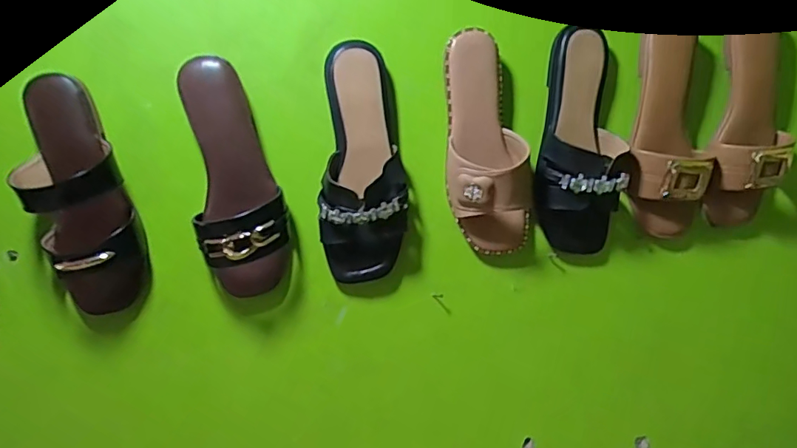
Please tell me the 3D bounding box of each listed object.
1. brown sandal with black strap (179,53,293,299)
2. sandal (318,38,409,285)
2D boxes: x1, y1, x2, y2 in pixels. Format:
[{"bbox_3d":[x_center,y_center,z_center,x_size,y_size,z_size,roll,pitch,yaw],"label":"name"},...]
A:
[{"bbox_3d":[-0.165,-0.042,0.511,0.090,0.233,0.059,-9,6,-14],"label":"brown sandal with black strap"},{"bbox_3d":[-0.040,-0.060,0.528,0.098,0.237,0.047,-9,6,-13],"label":"sandal"}]

